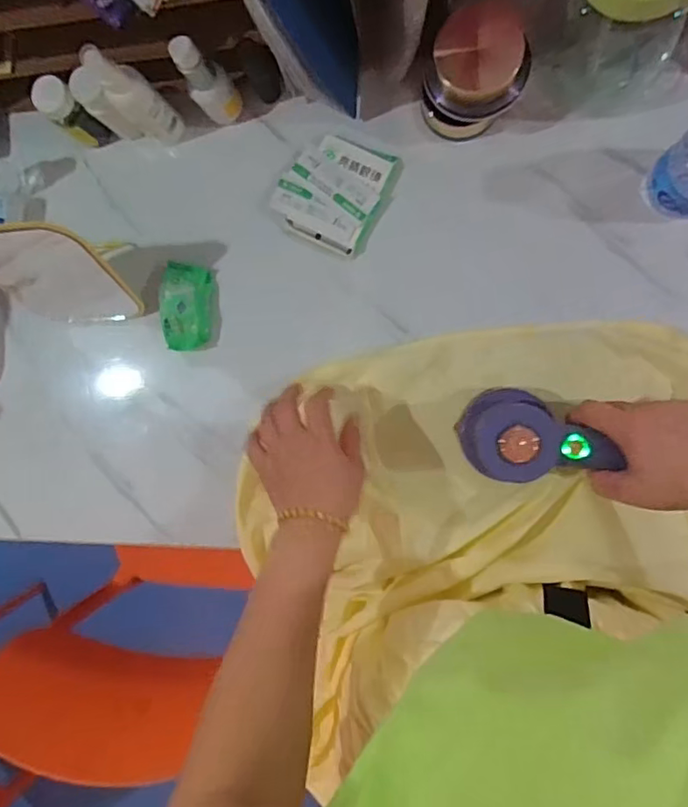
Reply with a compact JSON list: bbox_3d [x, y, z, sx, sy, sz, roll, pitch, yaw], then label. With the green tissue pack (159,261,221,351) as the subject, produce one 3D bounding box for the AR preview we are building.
[{"bbox_3d":[-0.159,-0.100,0.584,0.051,0.027,0.088,-2,93,9],"label":"green tissue pack"}]

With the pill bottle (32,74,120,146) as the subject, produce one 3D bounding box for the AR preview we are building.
[{"bbox_3d":[-0.268,-0.286,0.562,0.034,0.086,0.031,0,93,9],"label":"pill bottle"}]

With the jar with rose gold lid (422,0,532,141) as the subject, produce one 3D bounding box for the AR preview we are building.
[{"bbox_3d":[0.115,-0.281,0.492,0.080,0.084,0.082,0,93,9],"label":"jar with rose gold lid"}]

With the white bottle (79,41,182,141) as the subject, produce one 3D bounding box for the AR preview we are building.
[{"bbox_3d":[-0.191,-0.281,0.527,0.038,0.133,0.035,-16,90,9],"label":"white bottle"}]

